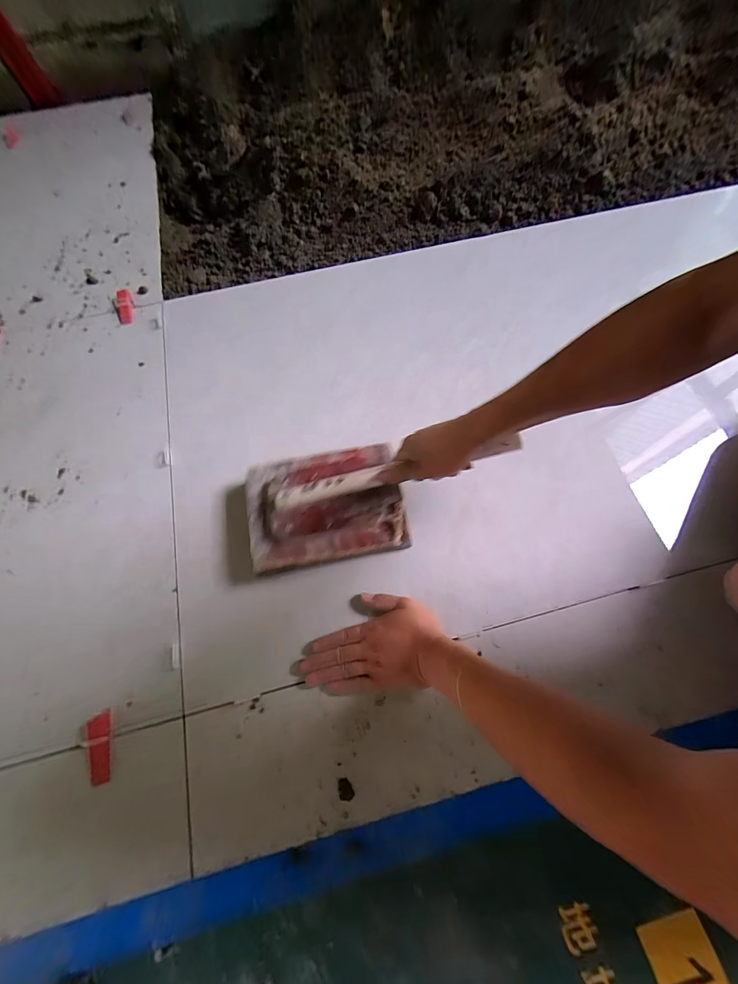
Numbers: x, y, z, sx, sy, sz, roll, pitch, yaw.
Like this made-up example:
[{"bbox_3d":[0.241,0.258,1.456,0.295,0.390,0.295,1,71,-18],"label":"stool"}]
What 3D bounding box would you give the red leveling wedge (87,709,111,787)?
[{"bbox_3d":[-0.329,0.310,0.432,0.024,0.016,0.076,-9,69,-3],"label":"red leveling wedge"}]

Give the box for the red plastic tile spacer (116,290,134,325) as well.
[{"bbox_3d":[-0.486,-0.371,0.712,0.028,0.011,0.085,-14,69,-4],"label":"red plastic tile spacer"}]

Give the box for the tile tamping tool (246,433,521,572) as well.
[{"bbox_3d":[-0.041,0.007,0.493,0.258,0.074,0.160,-9,69,-3],"label":"tile tamping tool"}]

